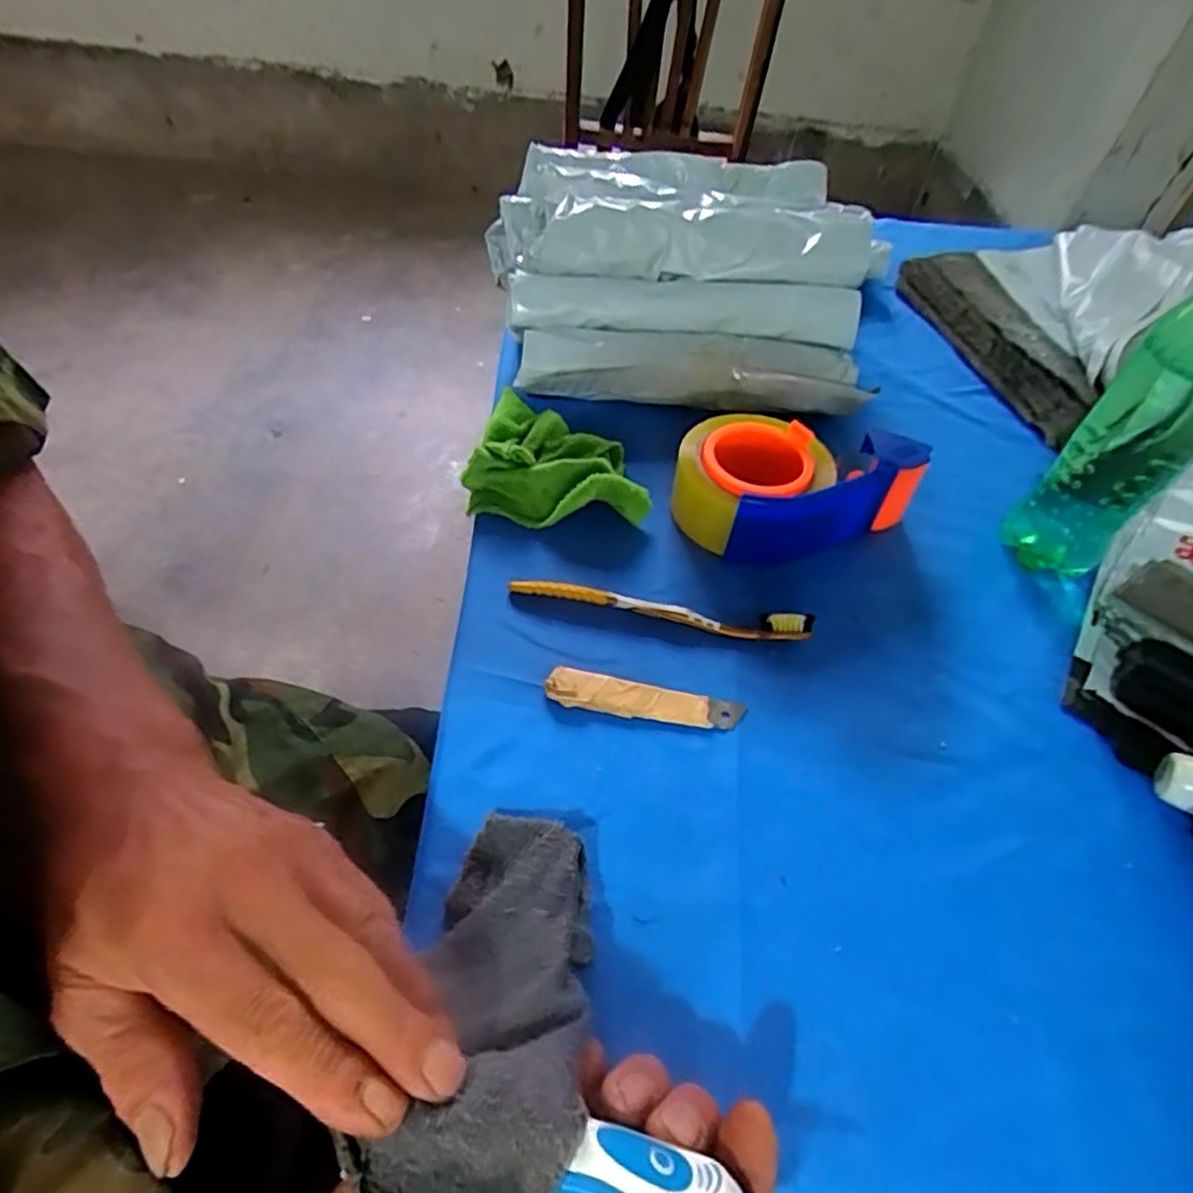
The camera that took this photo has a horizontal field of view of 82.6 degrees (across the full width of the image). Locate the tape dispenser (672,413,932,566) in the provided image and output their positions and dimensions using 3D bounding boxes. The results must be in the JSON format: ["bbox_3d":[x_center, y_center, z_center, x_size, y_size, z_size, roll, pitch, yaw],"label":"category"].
[{"bbox_3d":[0.130,-0.070,0.458,0.151,0.059,0.099,21,53,11],"label":"tape dispenser"}]

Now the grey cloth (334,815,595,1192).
[{"bbox_3d":[-0.037,0.149,0.254,0.067,0.028,0.157,4,24,-2],"label":"grey cloth"}]

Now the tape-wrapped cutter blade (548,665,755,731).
[{"bbox_3d":[0.028,0.059,0.383,0.110,0.008,0.022,10,51,3],"label":"tape-wrapped cutter blade"}]

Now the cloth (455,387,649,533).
[{"bbox_3d":[-0.023,-0.101,0.485,0.124,0.034,0.113,9,51,3],"label":"cloth"}]

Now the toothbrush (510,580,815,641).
[{"bbox_3d":[0.039,0.008,0.417,0.184,0.014,0.014,9,51,2],"label":"toothbrush"}]

